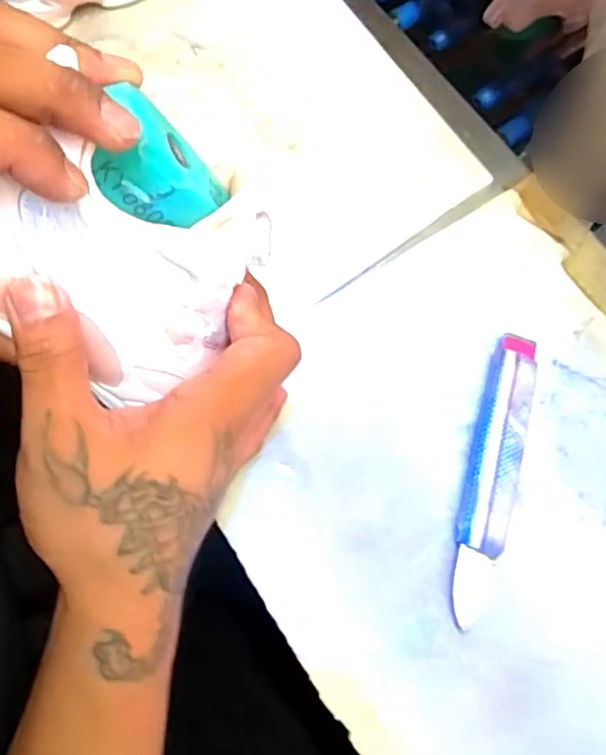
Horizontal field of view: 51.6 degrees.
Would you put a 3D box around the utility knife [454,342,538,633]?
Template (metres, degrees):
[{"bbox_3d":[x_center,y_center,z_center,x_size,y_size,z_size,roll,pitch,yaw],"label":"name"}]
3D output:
[{"bbox_3d":[0.107,0.053,0.352,0.028,0.013,0.161,14,73,6],"label":"utility knife"}]

